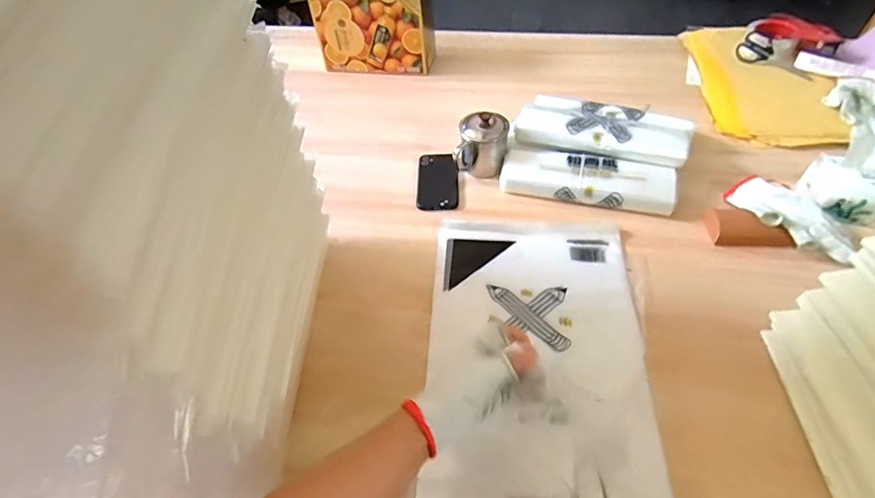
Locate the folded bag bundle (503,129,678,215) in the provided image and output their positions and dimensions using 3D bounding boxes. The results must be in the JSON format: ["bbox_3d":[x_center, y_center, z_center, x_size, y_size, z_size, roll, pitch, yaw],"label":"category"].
[{"bbox_3d":[0.264,-0.127,0.820,0.296,0.043,0.096,12,52,15],"label":"folded bag bundle"}]

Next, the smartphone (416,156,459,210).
[{"bbox_3d":[0.001,-0.131,0.881,0.076,0.014,0.159,-1,50,4],"label":"smartphone"}]

